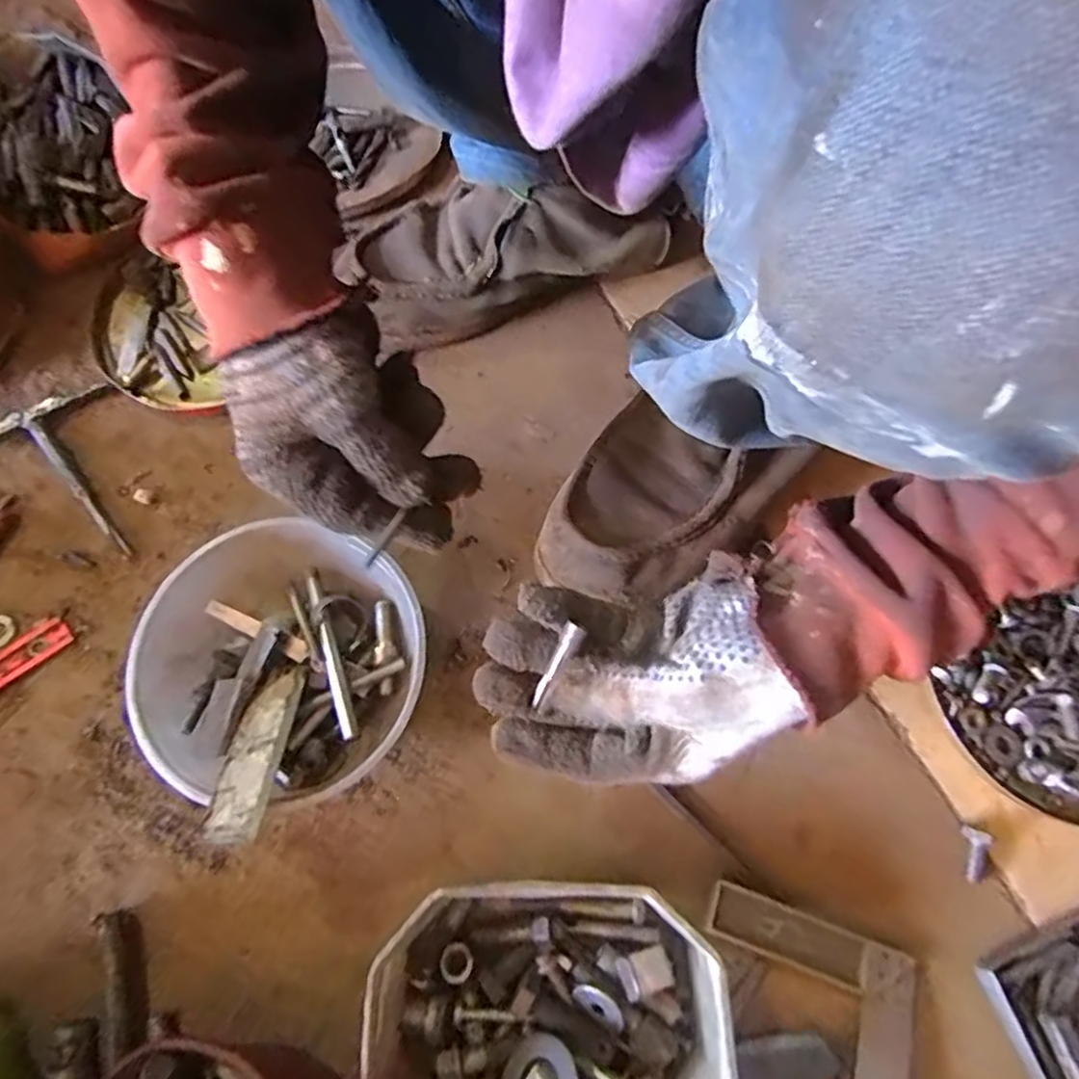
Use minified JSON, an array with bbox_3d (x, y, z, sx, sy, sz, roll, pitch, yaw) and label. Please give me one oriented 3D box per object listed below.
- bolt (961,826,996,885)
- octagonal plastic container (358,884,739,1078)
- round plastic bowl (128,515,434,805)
[{"bbox_3d":[0.268,0.192,0.396,0.014,0.015,0.031,12,69,3],"label":"bolt"},{"bbox_3d":[0.003,0.256,0.352,0.184,0.056,0.128,1,68,-3],"label":"octagonal plastic container"},{"bbox_3d":[-0.154,0.079,0.412,0.161,0.068,0.156,1,68,-3],"label":"round plastic bowl"}]

